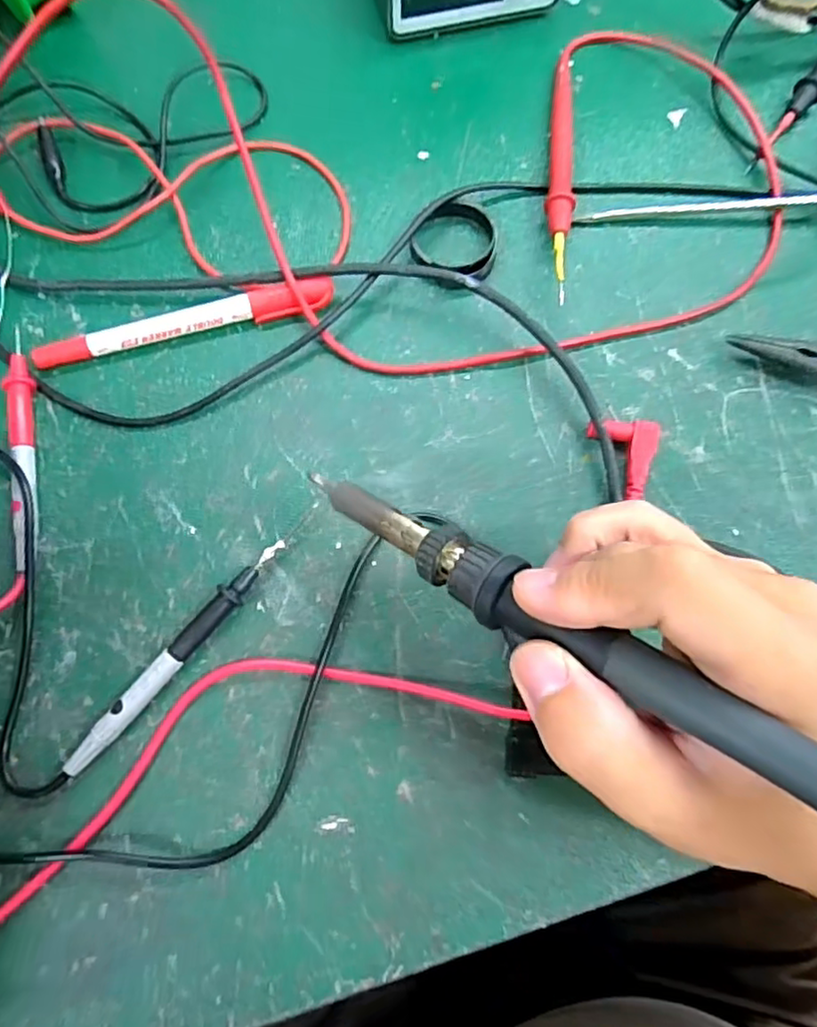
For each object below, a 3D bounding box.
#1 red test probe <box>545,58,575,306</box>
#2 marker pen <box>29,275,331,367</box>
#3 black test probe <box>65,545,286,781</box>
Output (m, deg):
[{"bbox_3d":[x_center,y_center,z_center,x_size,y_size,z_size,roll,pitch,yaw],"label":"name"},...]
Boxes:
[{"bbox_3d":[0.076,-0.171,0.328,0.012,0.015,0.154,6,74,1],"label":"red test probe"},{"bbox_3d":[-0.103,-0.089,0.302,0.136,0.012,0.014,-12,74,-4],"label":"marker pen"},{"bbox_3d":[-0.091,0.055,0.258,0.010,0.011,0.114,40,77,10],"label":"black test probe"}]

